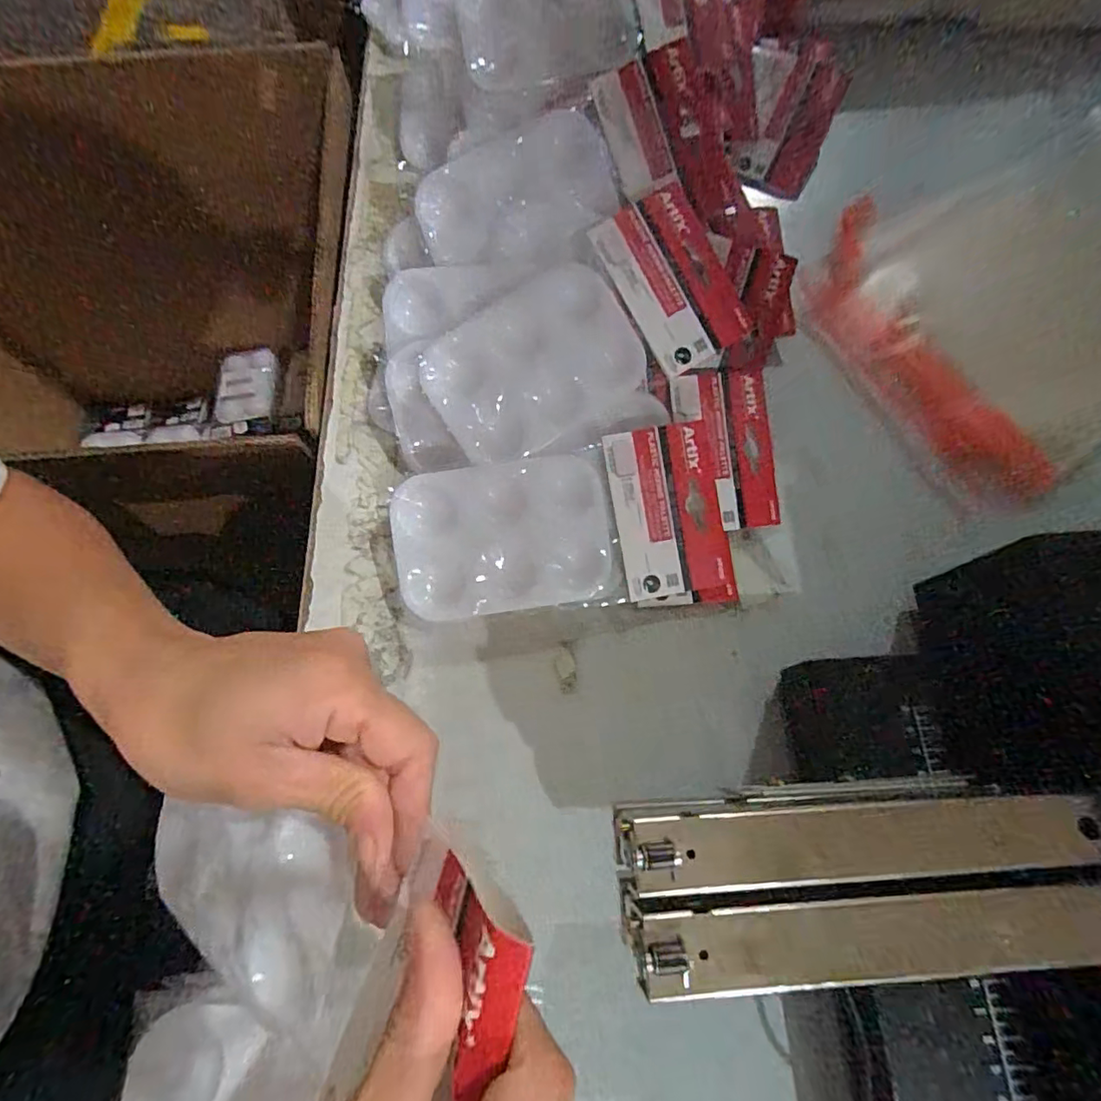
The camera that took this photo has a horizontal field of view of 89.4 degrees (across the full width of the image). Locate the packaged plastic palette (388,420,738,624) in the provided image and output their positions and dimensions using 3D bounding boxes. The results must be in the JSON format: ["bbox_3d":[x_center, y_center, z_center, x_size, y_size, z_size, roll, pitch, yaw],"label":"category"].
[{"bbox_3d":[0.007,-0.014,0.332,0.197,0.011,0.096,-8,93,-3],"label":"packaged plastic palette"}]

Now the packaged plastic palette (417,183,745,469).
[{"bbox_3d":[0.020,-0.127,0.332,0.190,0.020,0.095,-31,94,-3],"label":"packaged plastic palette"}]

